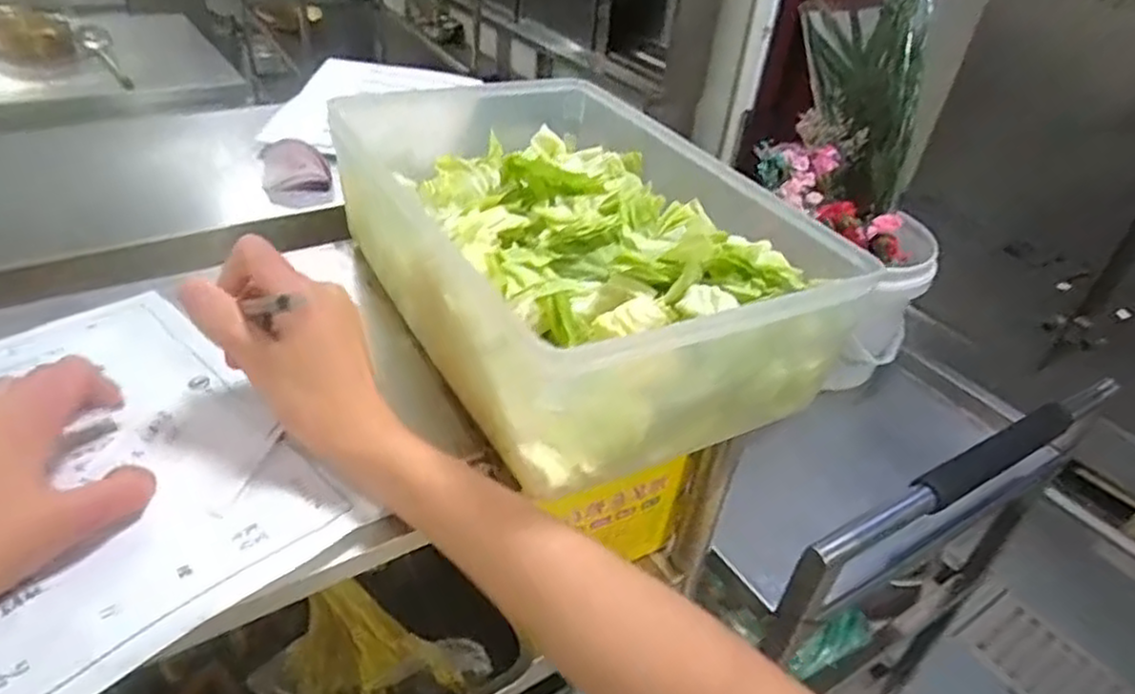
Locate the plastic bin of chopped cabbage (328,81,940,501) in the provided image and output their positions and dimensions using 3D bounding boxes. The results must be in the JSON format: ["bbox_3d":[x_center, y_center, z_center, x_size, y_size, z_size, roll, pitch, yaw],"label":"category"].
[{"bbox_3d":[-0.005,-0.085,0.548,0.245,0.104,0.374,-15,42,-27],"label":"plastic bin of chopped cabbage"}]

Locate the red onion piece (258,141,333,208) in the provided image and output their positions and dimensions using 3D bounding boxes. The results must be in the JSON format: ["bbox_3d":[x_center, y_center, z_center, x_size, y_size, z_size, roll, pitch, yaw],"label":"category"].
[{"bbox_3d":[-0.268,-0.171,0.715,0.057,0.054,0.048,-15,42,-27],"label":"red onion piece"}]

